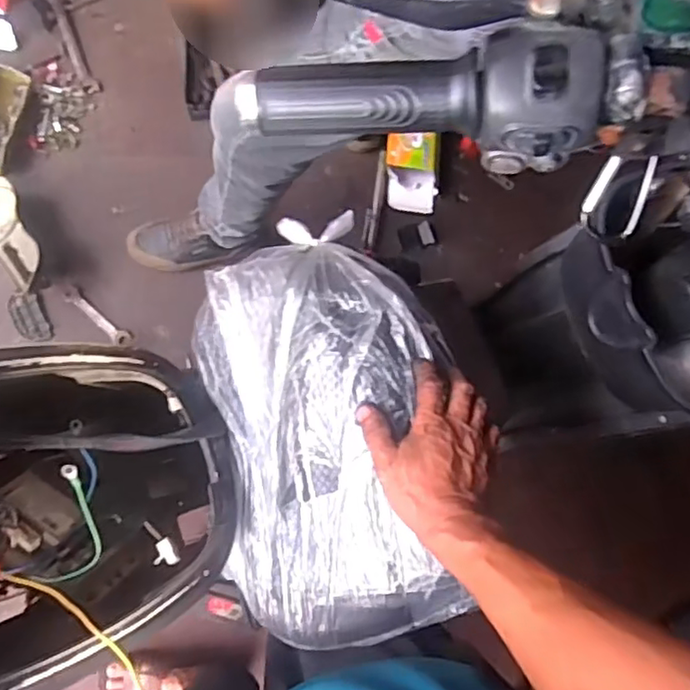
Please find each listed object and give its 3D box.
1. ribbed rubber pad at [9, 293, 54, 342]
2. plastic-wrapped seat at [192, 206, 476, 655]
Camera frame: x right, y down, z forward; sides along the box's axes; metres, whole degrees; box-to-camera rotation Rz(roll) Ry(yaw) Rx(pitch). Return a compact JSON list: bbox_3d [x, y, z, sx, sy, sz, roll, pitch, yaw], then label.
[{"bbox_3d":[-0.585,-0.052,1.192,0.054,0.008,0.099,-23,84,-12],"label":"ribbed rubber pad"},{"bbox_3d":[-0.011,0.078,0.575,0.216,0.108,0.366,-9,85,-6],"label":"plastic-wrapped seat"}]

